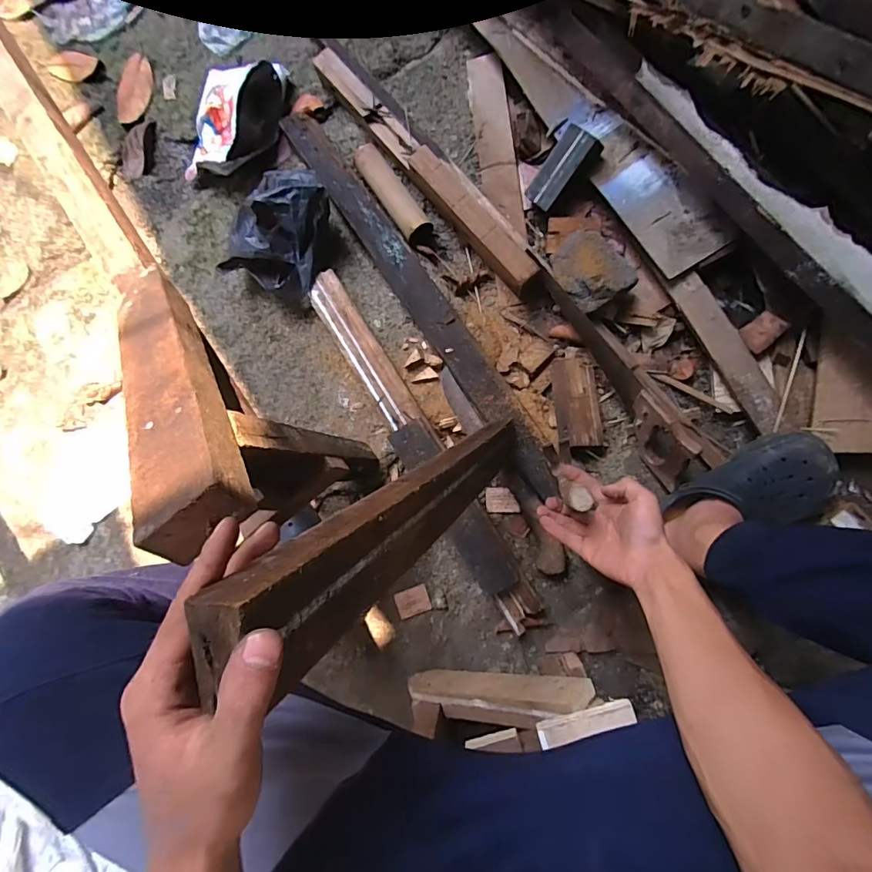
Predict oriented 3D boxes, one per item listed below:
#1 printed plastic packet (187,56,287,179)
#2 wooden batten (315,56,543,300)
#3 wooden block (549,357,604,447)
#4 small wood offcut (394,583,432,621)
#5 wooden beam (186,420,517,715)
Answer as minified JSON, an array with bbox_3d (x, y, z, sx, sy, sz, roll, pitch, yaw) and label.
[{"bbox_3d":[-0.366,-0.565,0.824,0.160,0.107,0.205,7,86,6],"label":"printed plastic packet"},{"bbox_3d":[-0.014,-0.455,0.786,0.071,0.059,0.542,-39,83,2],"label":"wooden batten"},{"bbox_3d":[0.223,-0.055,0.744,0.069,0.045,0.146,-4,85,5],"label":"wooden block"},{"bbox_3d":[-0.037,0.271,0.765,0.055,0.008,0.043,-21,84,4],"label":"small wood offcut"},{"bbox_3d":[-0.001,0.055,0.430,0.066,0.483,0.044,48,115,8],"label":"wooden beam"}]

